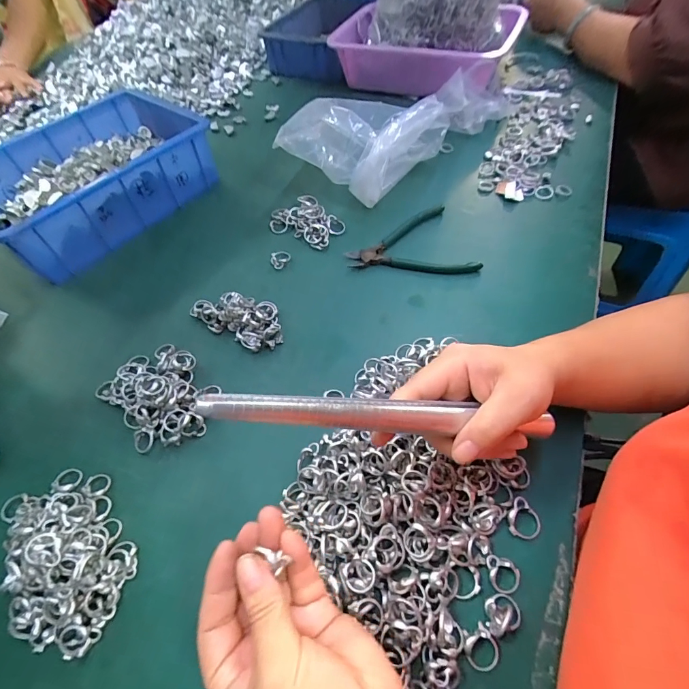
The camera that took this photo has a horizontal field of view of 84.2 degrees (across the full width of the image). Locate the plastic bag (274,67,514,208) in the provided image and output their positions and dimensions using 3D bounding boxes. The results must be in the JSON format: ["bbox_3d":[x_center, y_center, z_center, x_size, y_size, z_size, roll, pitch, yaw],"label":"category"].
[{"bbox_3d":[0.078,-0.303,0.537,0.330,0.103,0.131,-38,61,-19],"label":"plastic bag"}]

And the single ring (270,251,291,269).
[{"bbox_3d":[-0.080,-0.105,0.469,0.022,0.009,0.029,18,59,15],"label":"single ring"}]

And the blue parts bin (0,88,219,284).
[{"bbox_3d":[-0.347,-0.229,0.532,0.207,0.086,0.293,35,65,25],"label":"blue parts bin"}]

